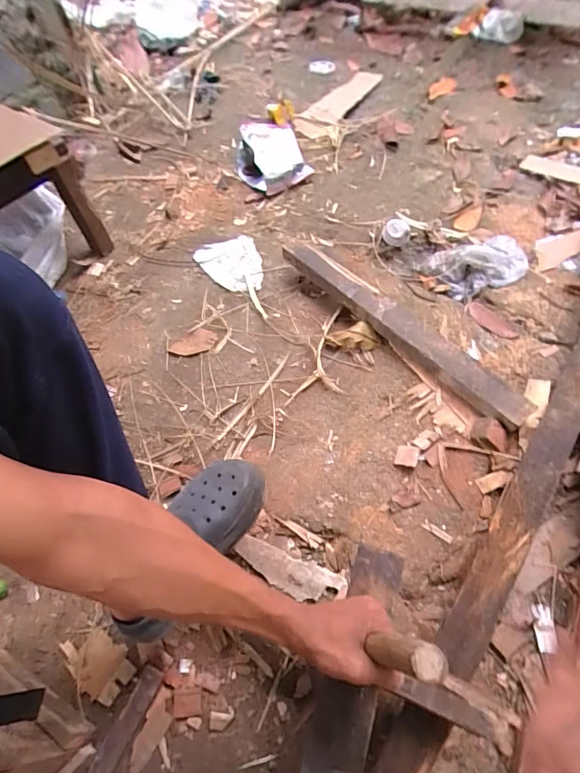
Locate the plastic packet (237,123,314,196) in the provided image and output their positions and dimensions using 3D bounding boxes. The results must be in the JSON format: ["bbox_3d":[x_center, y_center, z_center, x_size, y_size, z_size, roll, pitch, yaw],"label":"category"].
[{"bbox_3d":[-0.050,-0.682,1.294,0.202,0.111,0.208,-21,59,-9],"label":"plastic packet"}]

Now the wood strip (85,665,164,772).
[{"bbox_3d":[-0.245,0.498,0.587,0.032,0.016,0.206,21,62,17],"label":"wood strip"}]

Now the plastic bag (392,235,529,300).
[{"bbox_3d":[0.422,-0.305,1.043,0.303,0.045,0.190,-3,58,4],"label":"plastic bag"}]

